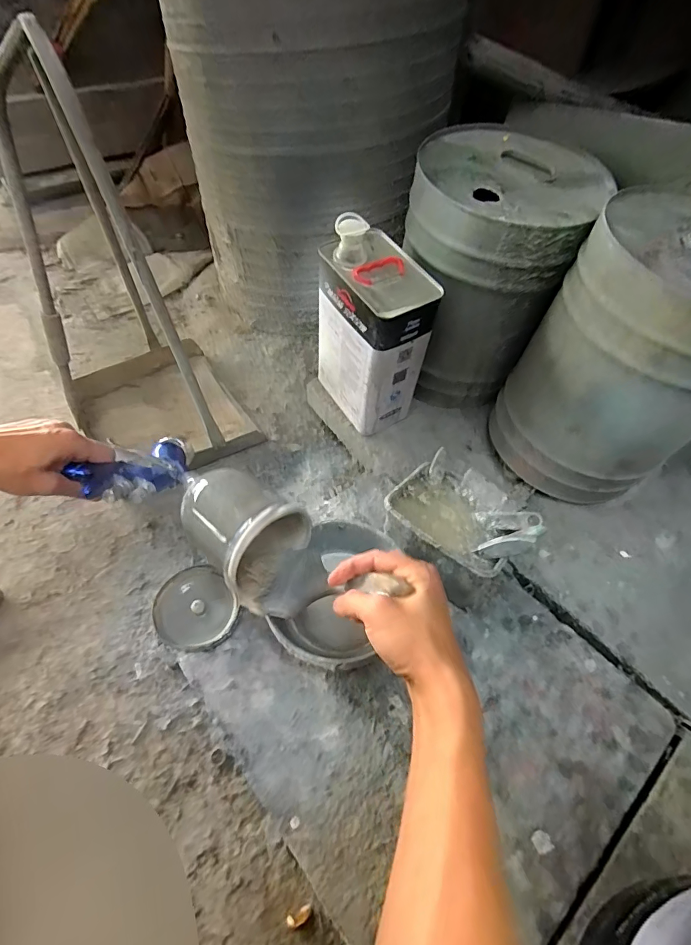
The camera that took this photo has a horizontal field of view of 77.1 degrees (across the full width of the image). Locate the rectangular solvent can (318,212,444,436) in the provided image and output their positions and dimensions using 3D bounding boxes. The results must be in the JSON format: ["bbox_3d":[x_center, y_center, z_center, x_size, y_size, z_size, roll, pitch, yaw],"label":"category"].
[{"bbox_3d":[0.038,-0.213,0.671,0.107,0.284,0.183,-28,58,-21],"label":"rectangular solvent can"}]

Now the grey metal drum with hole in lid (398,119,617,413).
[{"bbox_3d":[0.218,-0.296,0.704,0.261,0.351,0.241,1,53,0],"label":"grey metal drum with hole in lid"}]

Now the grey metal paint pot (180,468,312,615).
[{"bbox_3d":[-0.105,0.059,0.445,0.092,0.101,0.122,-43,46,-18],"label":"grey metal paint pot"}]

